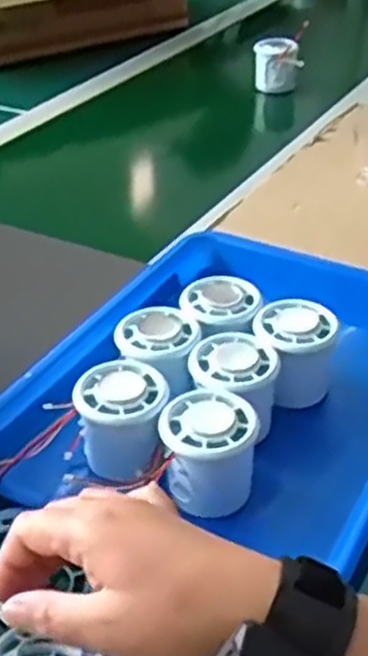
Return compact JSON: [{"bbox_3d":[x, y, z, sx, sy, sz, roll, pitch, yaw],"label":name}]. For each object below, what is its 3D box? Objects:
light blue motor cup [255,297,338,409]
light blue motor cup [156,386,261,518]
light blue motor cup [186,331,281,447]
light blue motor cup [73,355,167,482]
[{"bbox_3d":[0.076,0.022,0.544,0.054,0.064,0.056,3,35,8],"label":"light blue motor cup"},{"bbox_3d":[0.015,0.075,0.473,0.053,0.058,0.050,-2,34,1],"label":"light blue motor cup"},{"bbox_3d":[0.031,0.041,0.516,0.054,0.057,0.049,-27,42,-32],"label":"light blue motor cup"},{"bbox_3d":[-0.037,0.057,0.491,0.052,0.054,0.049,-3,34,0],"label":"light blue motor cup"}]

